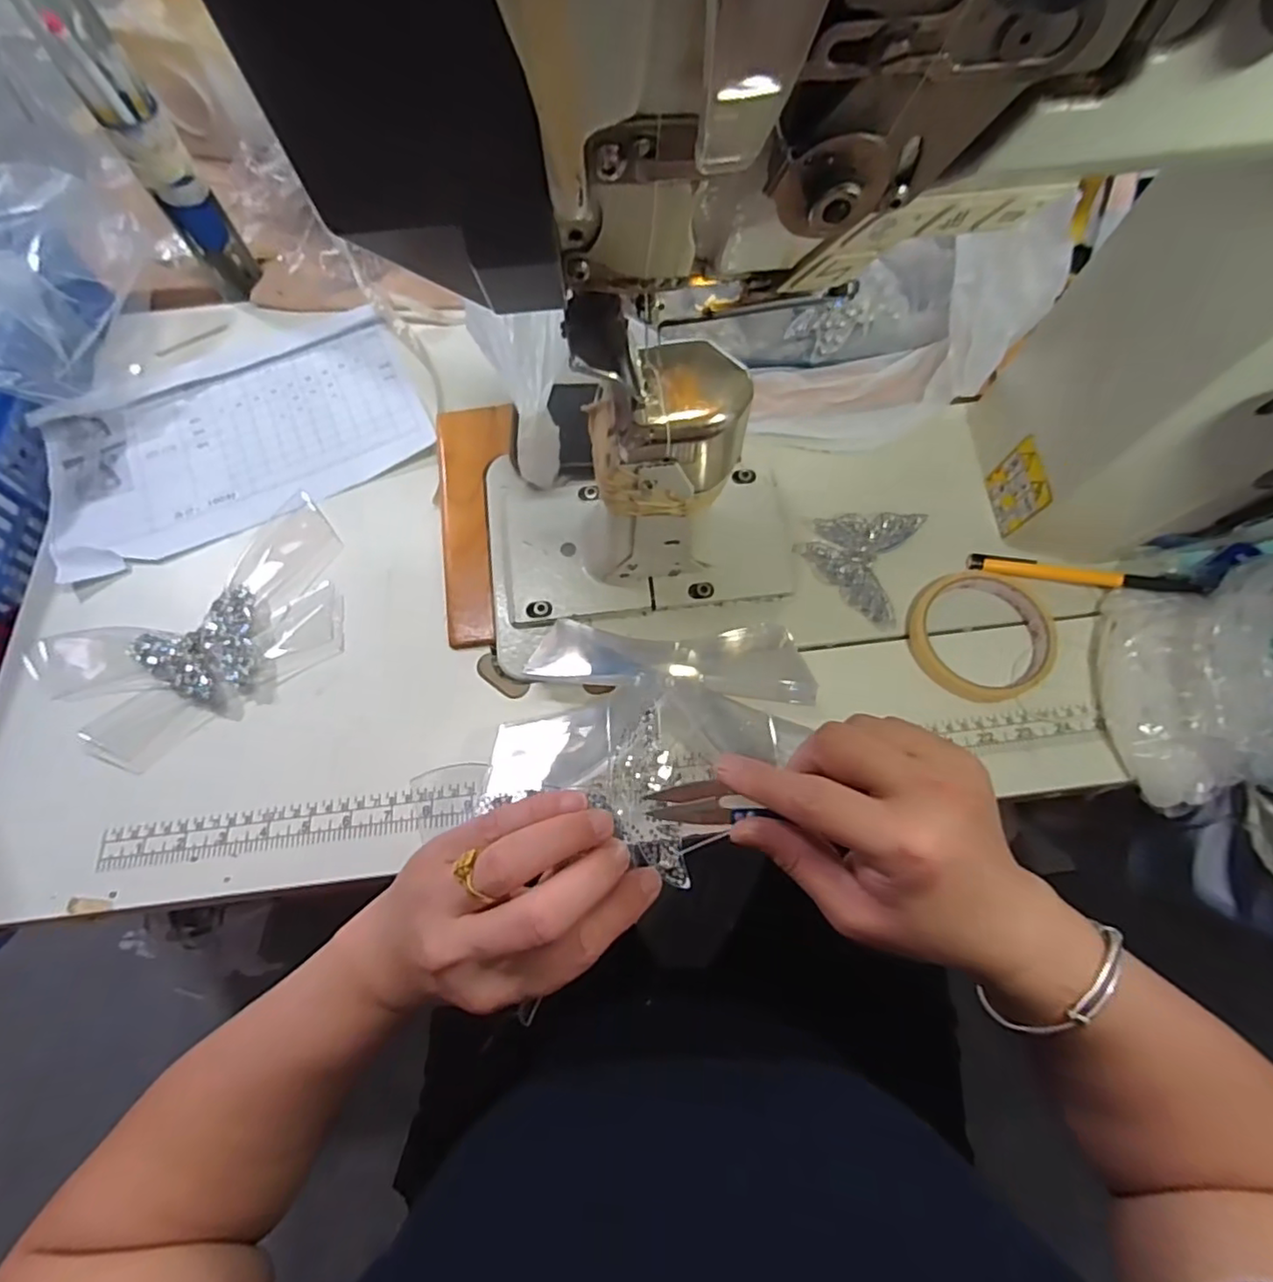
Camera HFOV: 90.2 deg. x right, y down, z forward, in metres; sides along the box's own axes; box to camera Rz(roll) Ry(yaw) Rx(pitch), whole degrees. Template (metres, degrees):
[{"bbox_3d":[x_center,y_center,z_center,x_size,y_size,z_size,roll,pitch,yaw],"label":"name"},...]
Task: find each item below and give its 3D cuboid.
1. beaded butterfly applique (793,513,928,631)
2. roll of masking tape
[{"bbox_3d":[0.156,-0.060,0.453,0.076,0.012,0.082,18,69,8],"label":"beaded butterfly applique"},{"bbox_3d":[0.235,-0.003,0.430,0.088,0.014,0.089,3,74,1],"label":"roll of masking tape"}]

